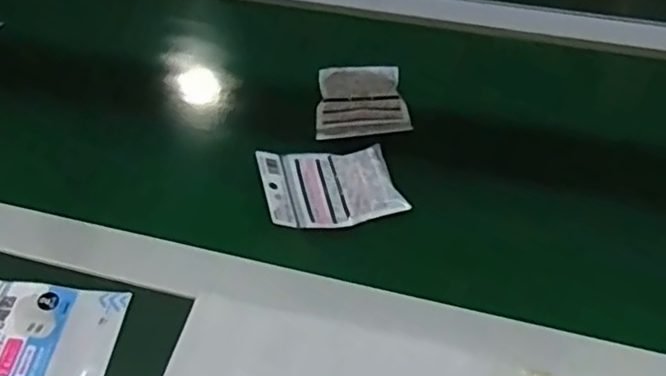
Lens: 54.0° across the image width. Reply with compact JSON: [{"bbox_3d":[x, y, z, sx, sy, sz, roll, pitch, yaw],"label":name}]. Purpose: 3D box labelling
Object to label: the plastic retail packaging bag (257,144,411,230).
[{"bbox_3d":[-0.004,-0.005,0.630,0.124,0.027,0.092,-12,49,-8],"label":"plastic retail packaging bag"}]

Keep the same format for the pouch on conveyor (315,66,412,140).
[{"bbox_3d":[0.029,-0.093,0.711,0.097,0.022,0.104,-5,49,-2],"label":"pouch on conveyor"}]

